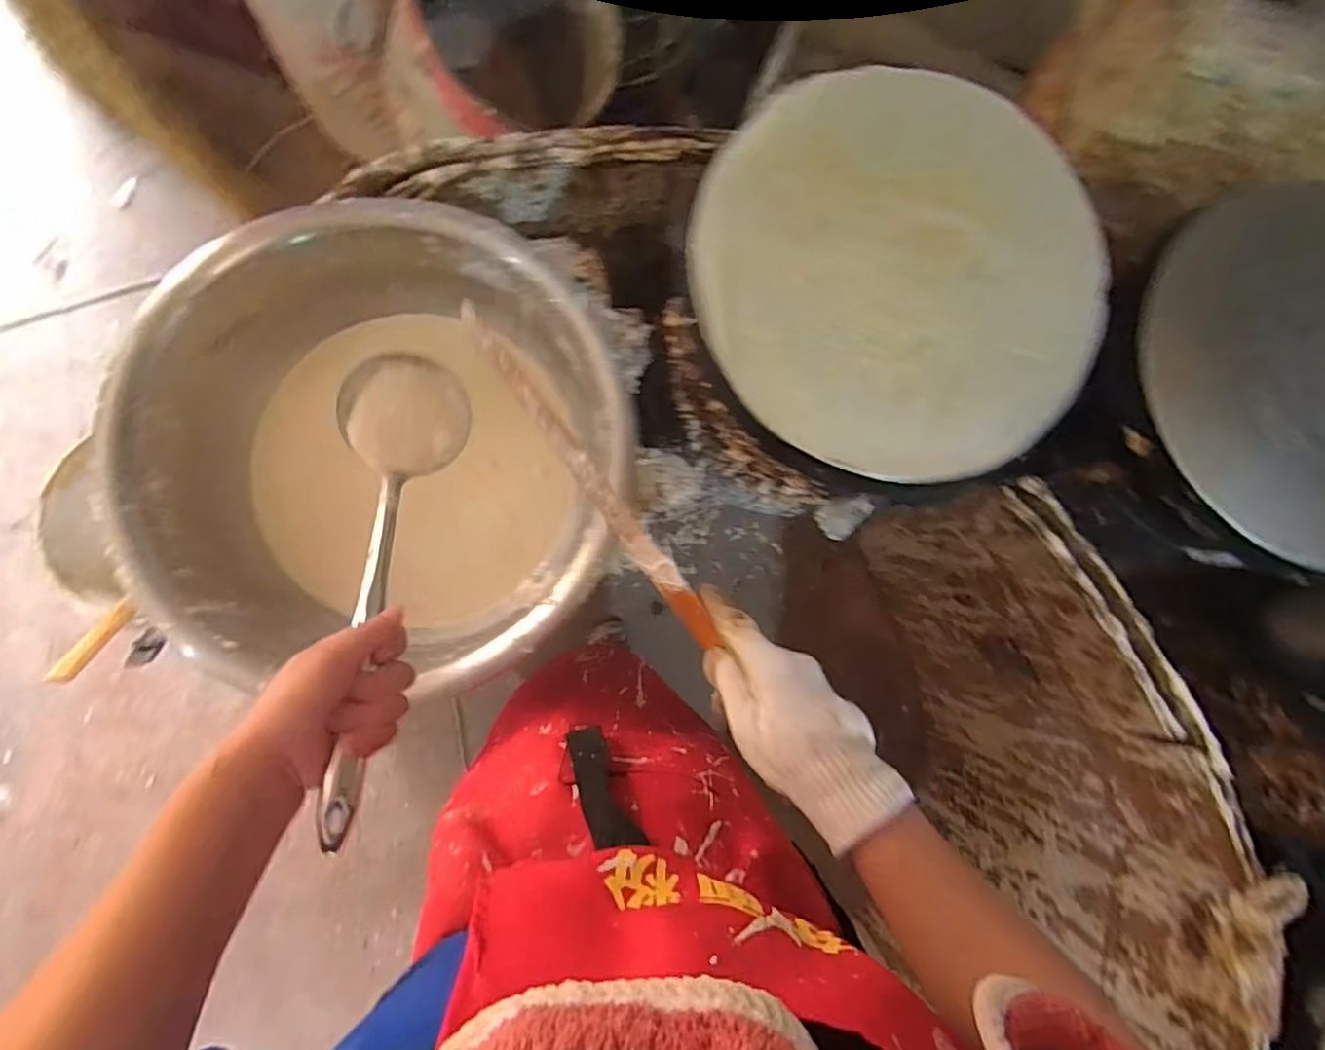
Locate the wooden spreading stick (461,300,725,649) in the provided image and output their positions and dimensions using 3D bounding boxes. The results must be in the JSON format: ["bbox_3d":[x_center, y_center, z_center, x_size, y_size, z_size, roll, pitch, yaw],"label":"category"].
[{"bbox_3d":[-0.060,-0.044,0.453,0.020,0.020,0.321,-35,80,-9],"label":"wooden spreading stick"}]

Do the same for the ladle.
[{"bbox_3d":[-0.199,0.032,0.423,0.087,0.063,0.333,1,66,-6],"label":"ladle"}]

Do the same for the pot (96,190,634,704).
[{"bbox_3d":[-0.286,-0.092,0.675,0.478,0.187,0.460,1,83,-6],"label":"pot"}]

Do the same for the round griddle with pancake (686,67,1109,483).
[{"bbox_3d":[0.213,-0.217,0.535,0.376,0.054,0.325,24,81,-3],"label":"round griddle with pancake"}]

